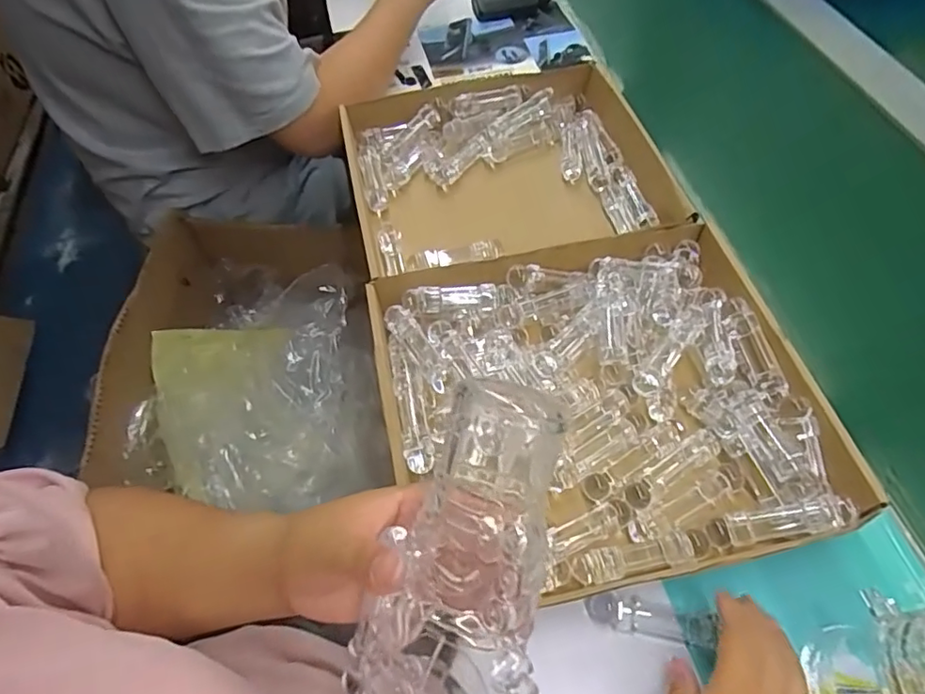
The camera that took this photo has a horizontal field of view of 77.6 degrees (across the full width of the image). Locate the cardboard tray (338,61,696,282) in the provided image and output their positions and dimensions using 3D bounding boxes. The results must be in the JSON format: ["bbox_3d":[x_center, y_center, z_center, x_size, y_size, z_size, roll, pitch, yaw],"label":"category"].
[{"bbox_3d":[0.045,-0.184,0.622,0.323,0.072,0.253,-11,57,-5],"label":"cardboard tray"}]

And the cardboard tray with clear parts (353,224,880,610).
[{"bbox_3d":[0.099,0.040,0.453,0.309,0.052,0.272,-10,57,-5],"label":"cardboard tray with clear parts"}]

